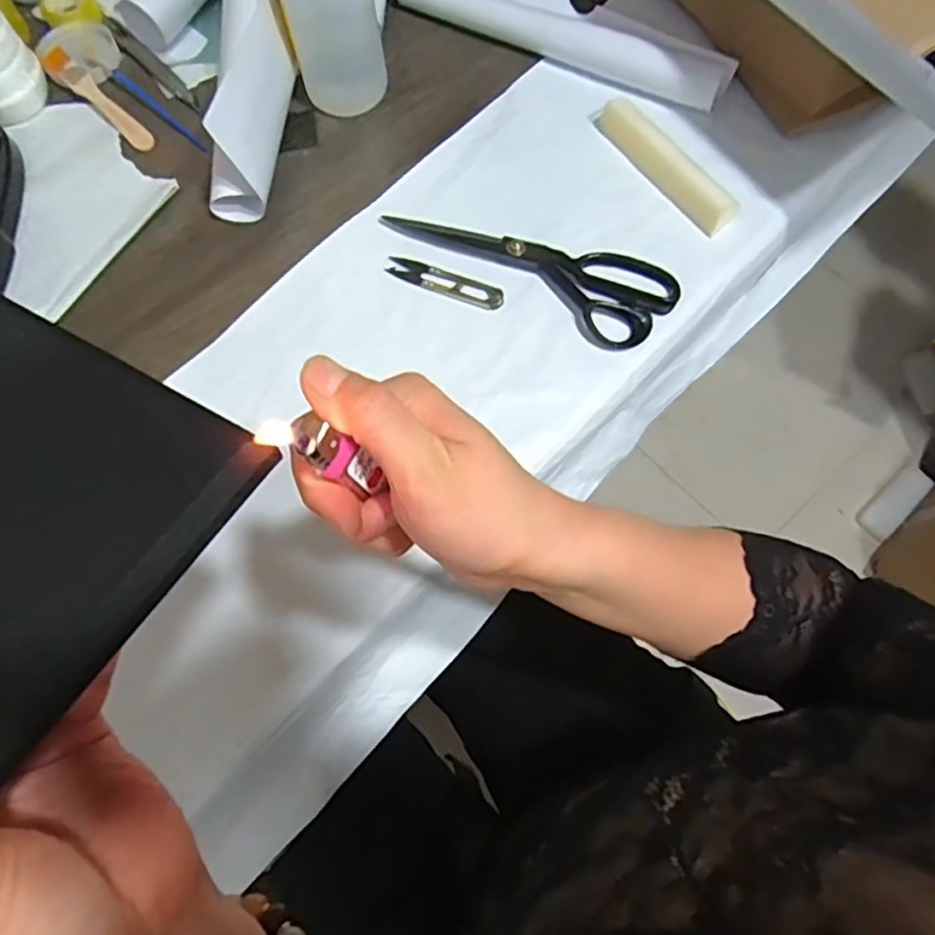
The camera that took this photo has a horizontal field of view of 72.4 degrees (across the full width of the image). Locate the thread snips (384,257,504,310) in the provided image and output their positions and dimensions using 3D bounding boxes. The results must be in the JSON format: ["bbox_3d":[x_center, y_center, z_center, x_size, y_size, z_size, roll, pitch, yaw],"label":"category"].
[{"bbox_3d":[-0.019,-0.153,0.528,0.102,0.006,0.020,22,73,8],"label":"thread snips"}]

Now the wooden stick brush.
[{"bbox_3d":[-0.340,-0.340,0.588,0.143,0.012,0.023,42,77,14],"label":"wooden stick brush"}]

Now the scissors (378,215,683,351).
[{"bbox_3d":[0.052,-0.174,0.530,0.241,0.011,0.079,30,74,10],"label":"scissors"}]

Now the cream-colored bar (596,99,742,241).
[{"bbox_3d":[0.171,-0.262,0.549,0.034,0.017,0.149,-36,74,-11],"label":"cream-colored bar"}]

